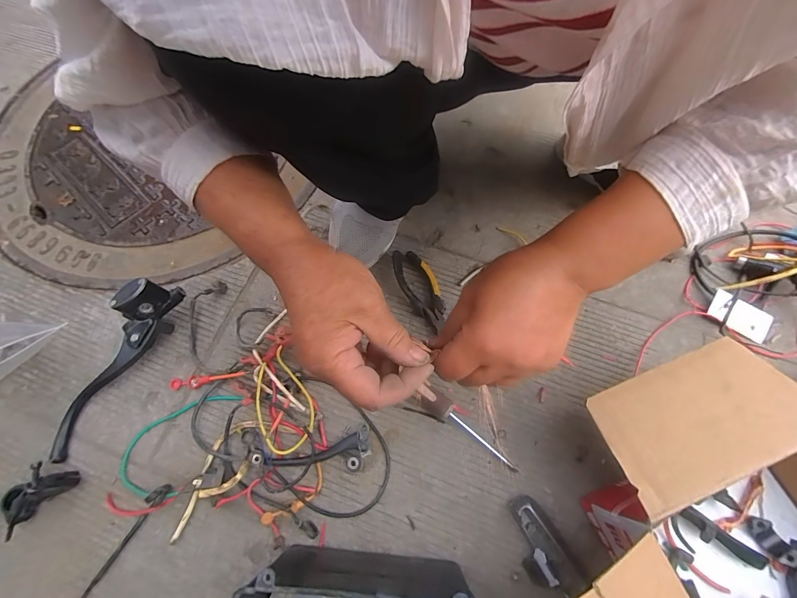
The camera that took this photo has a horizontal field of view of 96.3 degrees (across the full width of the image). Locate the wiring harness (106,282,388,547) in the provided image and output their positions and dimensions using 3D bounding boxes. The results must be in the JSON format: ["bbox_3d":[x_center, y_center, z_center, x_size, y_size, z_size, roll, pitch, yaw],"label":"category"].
[{"bbox_3d":[-0.158,0.138,0.424,0.292,0.034,0.259,13,69,6],"label":"wiring harness"}]

